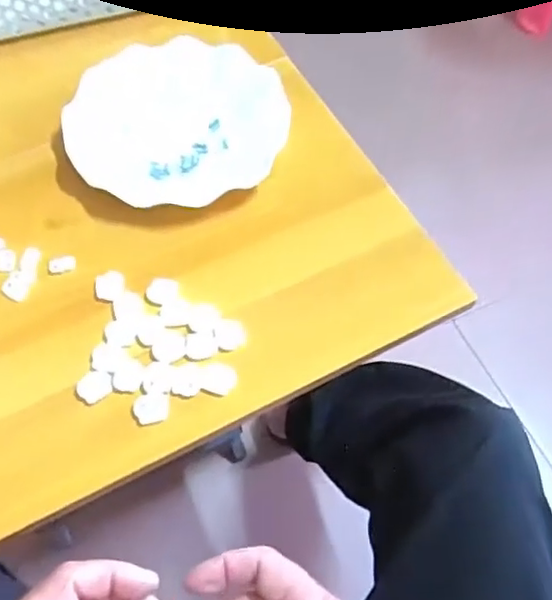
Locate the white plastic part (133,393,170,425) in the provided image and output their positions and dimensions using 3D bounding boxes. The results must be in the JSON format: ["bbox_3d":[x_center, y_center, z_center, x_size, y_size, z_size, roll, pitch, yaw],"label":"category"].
[{"bbox_3d":[-0.083,0.073,0.415,0.023,0.004,0.020,-4,60,-2],"label":"white plastic part"}]

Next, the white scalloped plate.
[{"bbox_3d":[-0.084,-0.157,0.533,0.180,0.017,0.176,0,60,0],"label":"white scalloped plate"}]

